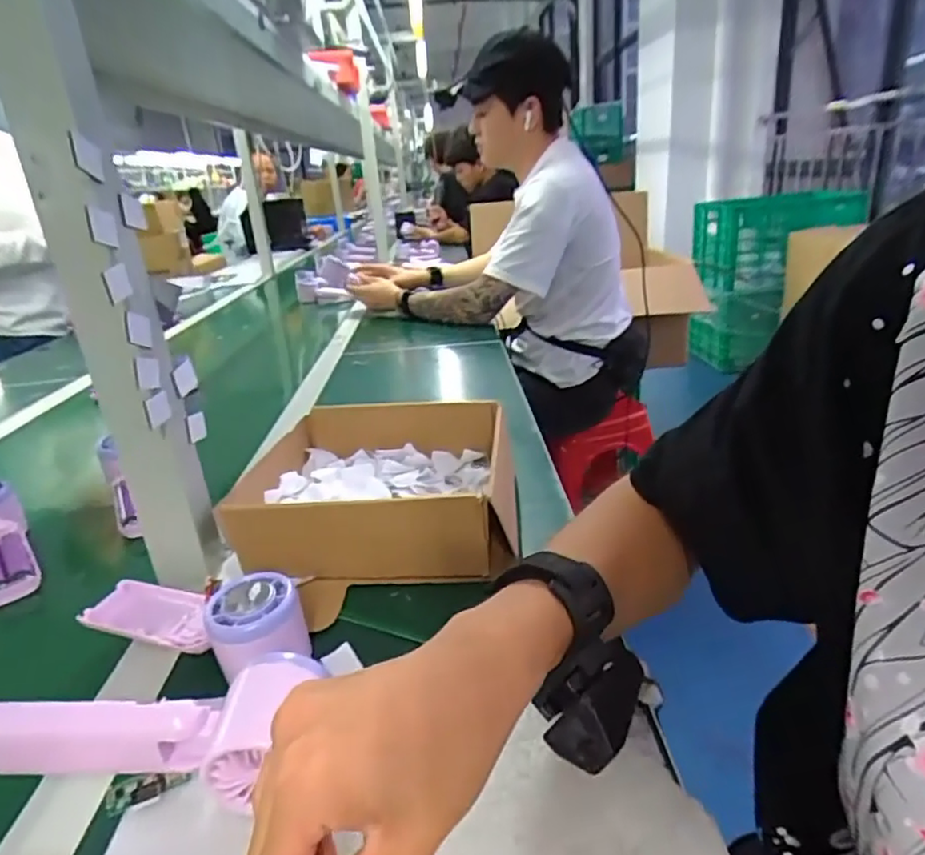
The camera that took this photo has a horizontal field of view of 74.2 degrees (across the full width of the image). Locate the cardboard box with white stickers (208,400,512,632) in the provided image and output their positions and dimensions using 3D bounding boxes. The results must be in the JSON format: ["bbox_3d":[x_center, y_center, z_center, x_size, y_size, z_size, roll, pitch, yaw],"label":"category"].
[{"bbox_3d":[-0.069,0.047,0.557,0.218,0.084,0.226,-3,22,5],"label":"cardboard box with white stickers"}]

